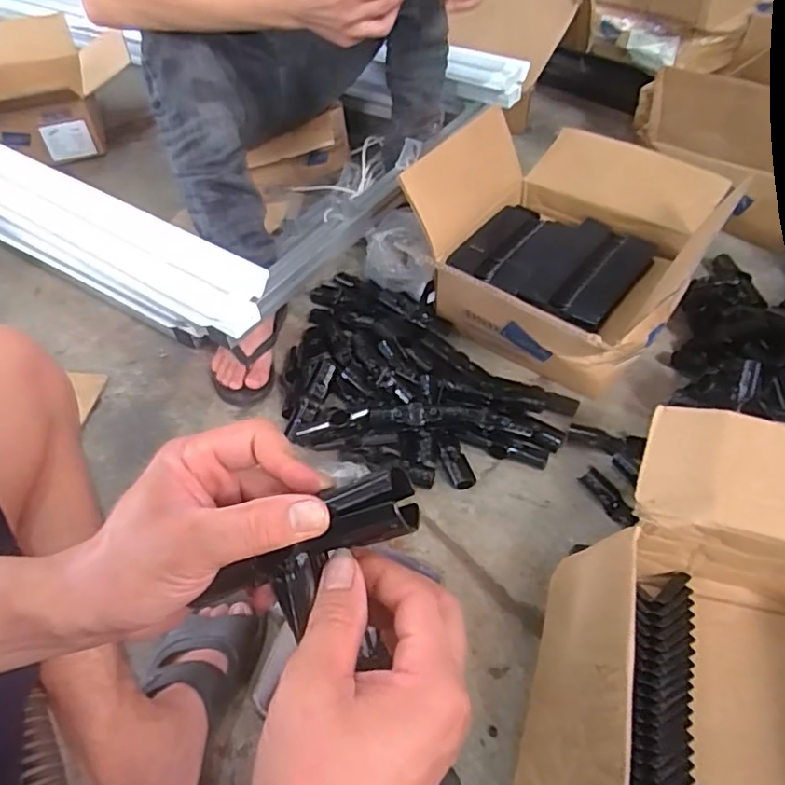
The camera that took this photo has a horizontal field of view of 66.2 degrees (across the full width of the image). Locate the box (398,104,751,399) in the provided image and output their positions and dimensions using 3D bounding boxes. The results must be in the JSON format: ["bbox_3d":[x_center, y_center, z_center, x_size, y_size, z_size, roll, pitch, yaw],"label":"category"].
[{"bbox_3d":[0.269,-0.236,0.960,0.415,0.236,0.477,31,58,27],"label":"box"}]

